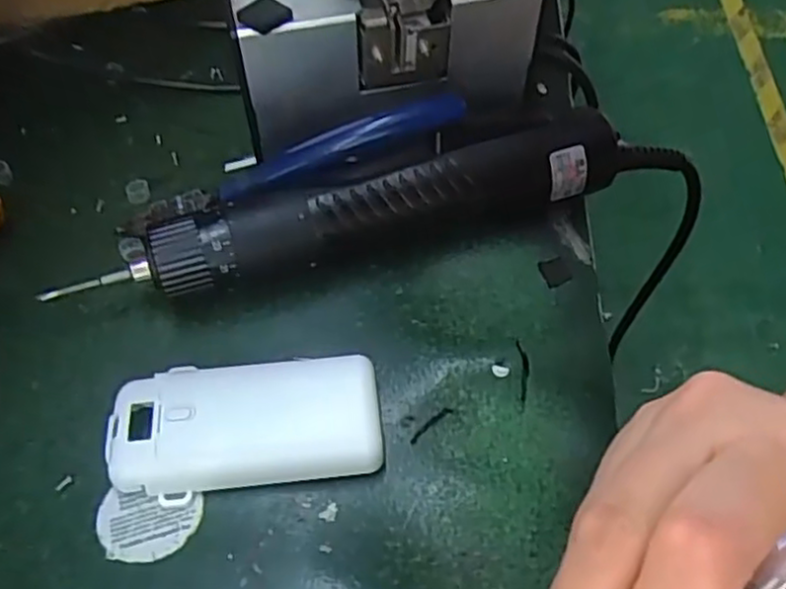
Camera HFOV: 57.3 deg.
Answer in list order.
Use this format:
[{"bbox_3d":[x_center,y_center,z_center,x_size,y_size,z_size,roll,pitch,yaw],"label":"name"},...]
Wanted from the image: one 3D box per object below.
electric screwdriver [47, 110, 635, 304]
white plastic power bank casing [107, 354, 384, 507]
[{"bbox_3d":[-0.009,-0.033,0.297,0.225,0.037,0.029,-16,56,-12],"label":"electric screwdriver"},{"bbox_3d":[-0.052,0.044,0.256,0.093,0.015,0.045,-5,55,-4],"label":"white plastic power bank casing"}]

